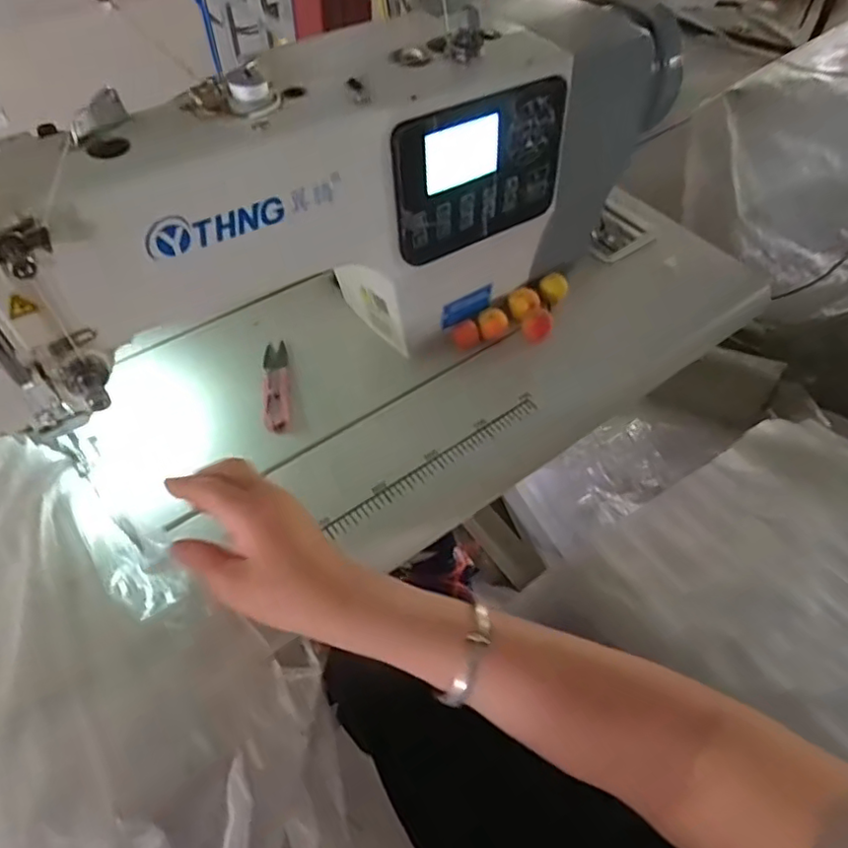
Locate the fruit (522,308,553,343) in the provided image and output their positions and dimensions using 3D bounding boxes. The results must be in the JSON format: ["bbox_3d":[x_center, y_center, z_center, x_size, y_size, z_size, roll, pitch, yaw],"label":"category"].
[{"bbox_3d":[0.107,-0.092,0.565,0.024,0.024,0.024,1,54,-1],"label":"fruit"}]

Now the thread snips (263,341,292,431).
[{"bbox_3d":[-0.127,-0.034,0.521,0.022,0.009,0.099,-8,55,-8],"label":"thread snips"}]

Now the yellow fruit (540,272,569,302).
[{"bbox_3d":[0.126,-0.133,0.583,0.025,0.019,0.022,16,55,9],"label":"yellow fruit"}]

